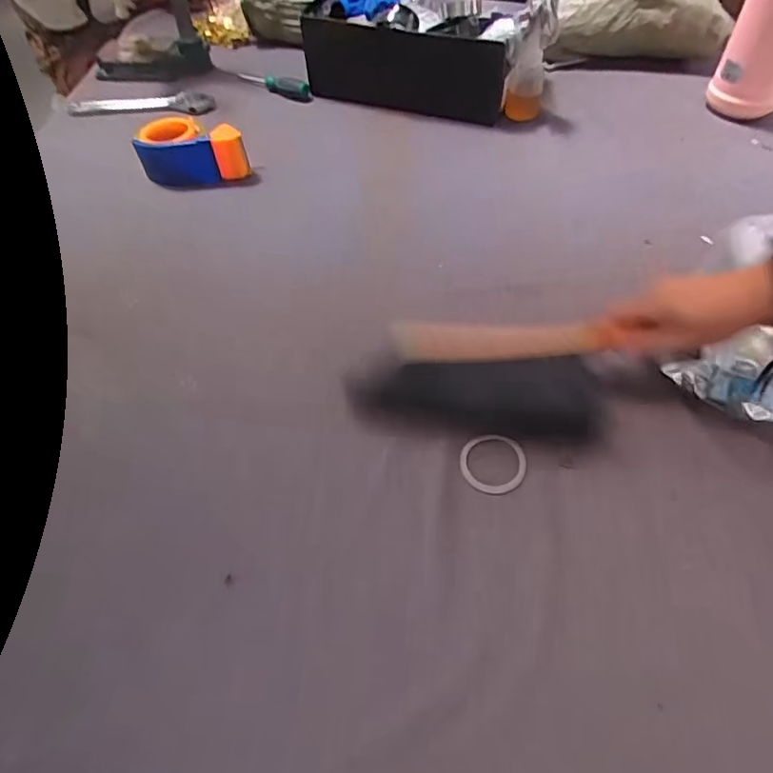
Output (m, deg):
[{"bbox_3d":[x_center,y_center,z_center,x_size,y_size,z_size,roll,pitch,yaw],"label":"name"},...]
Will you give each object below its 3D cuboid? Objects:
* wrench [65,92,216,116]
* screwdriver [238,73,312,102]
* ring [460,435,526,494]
[{"bbox_3d":[-0.445,-0.508,0.987,0.266,0.014,0.059,3,52,8],"label":"wrench"},{"bbox_3d":[-0.211,-0.566,1.023,0.187,0.031,0.030,36,63,28],"label":"screwdriver"},{"bbox_3d":[0.093,0.067,0.481,0.056,0.007,0.054,-3,52,3],"label":"ring"}]

